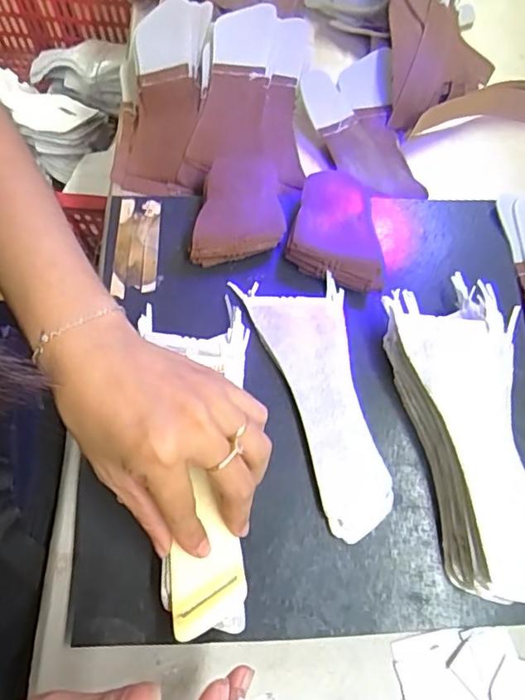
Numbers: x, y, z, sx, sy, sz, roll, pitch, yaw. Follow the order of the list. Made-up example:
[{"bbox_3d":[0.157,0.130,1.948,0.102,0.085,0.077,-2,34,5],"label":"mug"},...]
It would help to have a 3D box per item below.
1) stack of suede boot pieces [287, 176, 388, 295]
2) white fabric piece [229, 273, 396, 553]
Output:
[{"bbox_3d":[0.058,-0.087,0.391,0.070,0.022,0.077,17,71,4],"label":"stack of suede boot pieces"},{"bbox_3d":[0.045,0.028,0.364,0.064,0.005,0.177,-19,73,-8],"label":"white fabric piece"}]

